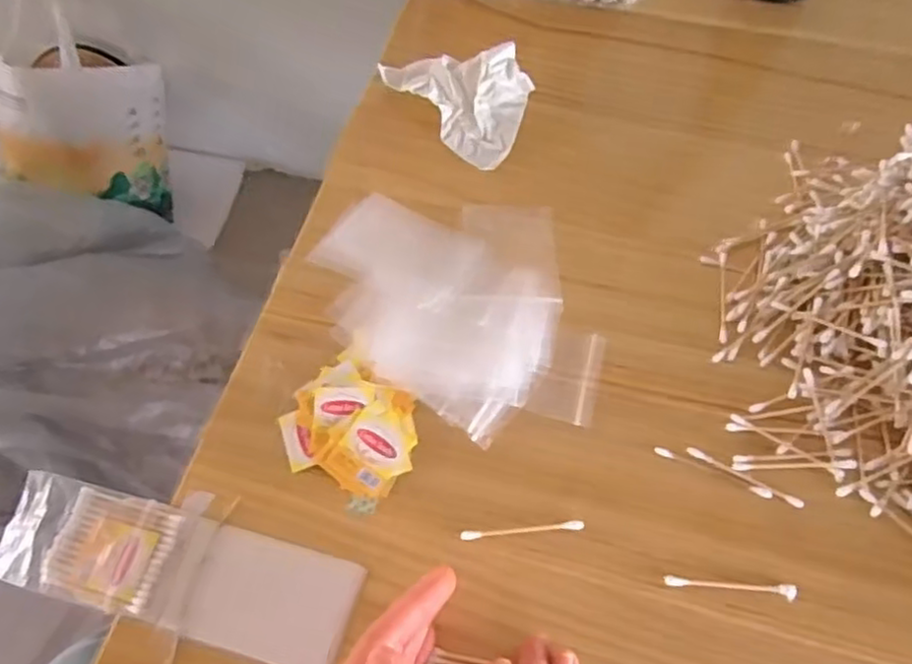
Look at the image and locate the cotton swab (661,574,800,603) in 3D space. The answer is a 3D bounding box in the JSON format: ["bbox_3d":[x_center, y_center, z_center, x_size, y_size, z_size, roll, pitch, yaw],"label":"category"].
[{"bbox_3d":[0.164,0.153,0.415,0.075,0.006,0.009,4,63,4],"label":"cotton swab"}]

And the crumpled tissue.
[{"bbox_3d":[0.008,-0.207,0.591,0.087,0.038,0.135,-39,68,-16],"label":"crumpled tissue"}]

